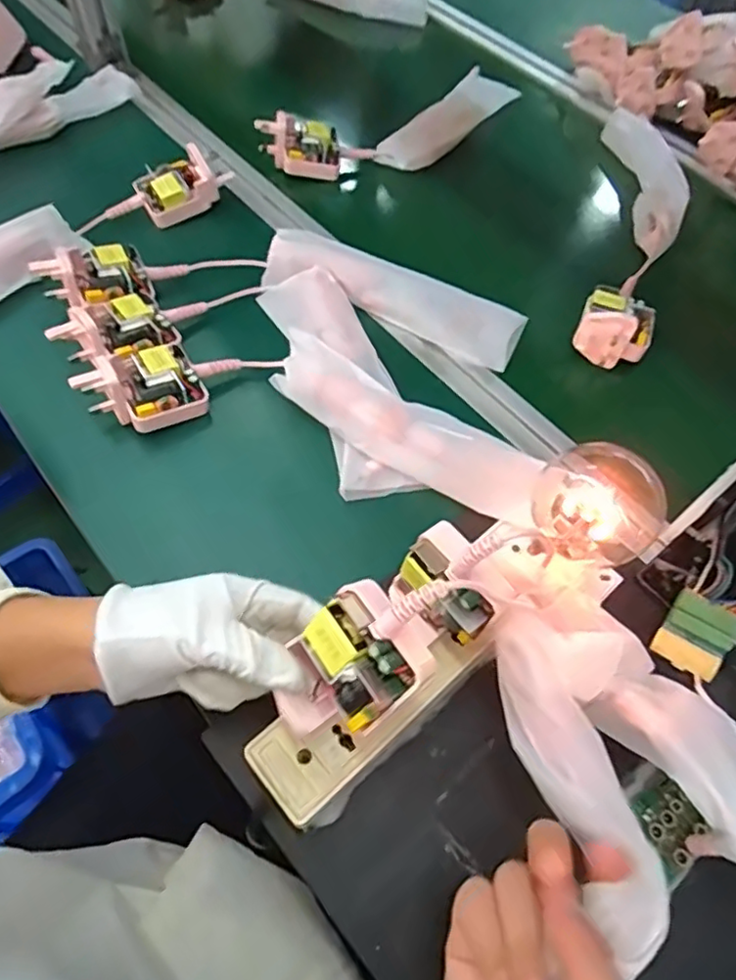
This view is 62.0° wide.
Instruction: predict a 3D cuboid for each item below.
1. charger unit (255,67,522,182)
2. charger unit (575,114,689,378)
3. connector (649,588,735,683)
[{"bbox_3d":[0.041,-0.401,0.676,0.299,0.040,0.098,-26,63,-18],"label":"charger unit"},{"bbox_3d":[0.269,-0.264,0.604,0.088,0.040,0.372,15,58,6],"label":"charger unit"},{"bbox_3d":[0.213,0.094,0.396,0.041,0.008,0.046,33,95,17],"label":"connector"}]

